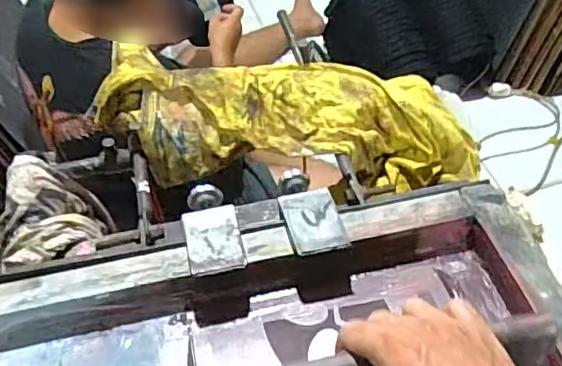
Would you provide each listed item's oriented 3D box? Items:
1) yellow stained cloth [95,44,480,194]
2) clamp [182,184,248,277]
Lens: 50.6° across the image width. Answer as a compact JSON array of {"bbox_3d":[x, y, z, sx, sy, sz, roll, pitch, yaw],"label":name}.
[{"bbox_3d":[0.012,-0.079,0.718,0.449,0.118,0.169,4,50,8],"label":"yellow stained cloth"},{"bbox_3d":[-0.068,0.046,0.585,0.052,0.022,0.120,-13,38,-6],"label":"clamp"}]

